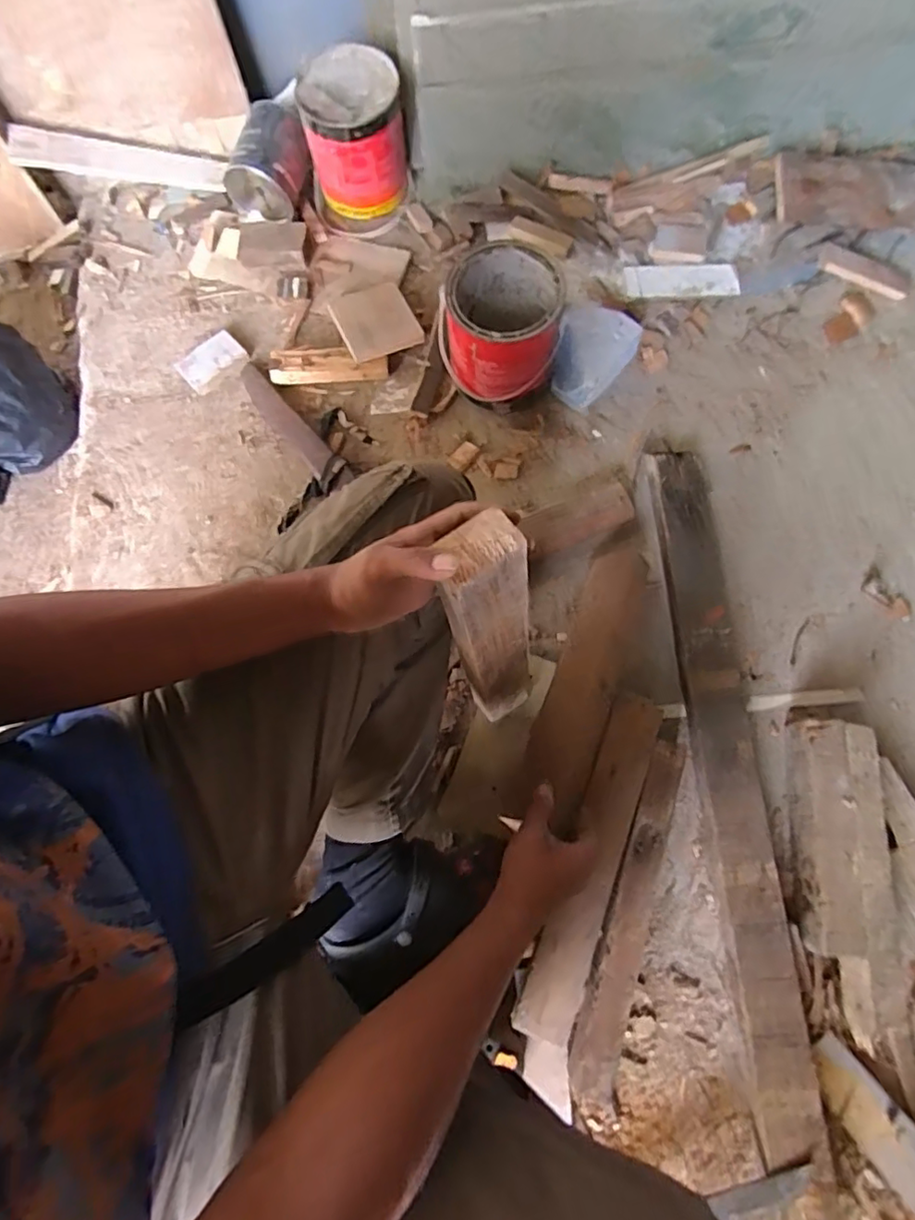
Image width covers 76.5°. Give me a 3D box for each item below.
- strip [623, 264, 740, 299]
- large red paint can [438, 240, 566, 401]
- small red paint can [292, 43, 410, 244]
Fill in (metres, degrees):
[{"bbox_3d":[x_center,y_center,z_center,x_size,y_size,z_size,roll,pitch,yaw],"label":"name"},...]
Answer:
[{"bbox_3d":[0.358,-0.526,0.928,0.177,0.008,0.061,0,74,1],"label":"strip"},{"bbox_3d":[0.057,-0.394,0.819,0.161,0.160,0.159,0,74,1],"label":"large red paint can"},{"bbox_3d":[-0.161,-0.739,0.924,0.153,0.153,0.184,5,74,2],"label":"small red paint can"}]

